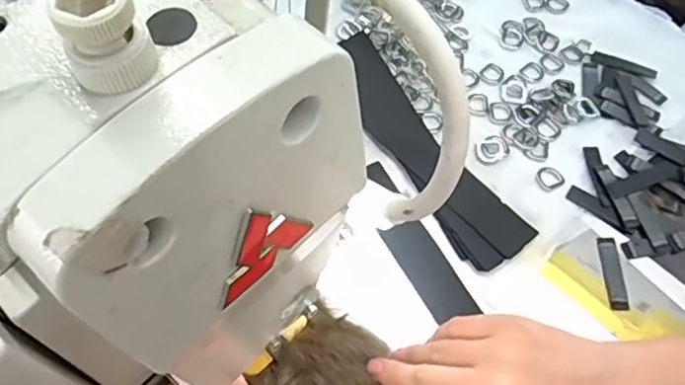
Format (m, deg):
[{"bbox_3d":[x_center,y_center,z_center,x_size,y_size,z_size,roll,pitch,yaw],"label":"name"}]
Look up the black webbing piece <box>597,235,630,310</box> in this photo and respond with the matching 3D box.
[{"bbox_3d":[0.180,0.053,0.402,0.013,0.006,0.051,1,60,-1],"label":"black webbing piece"}]

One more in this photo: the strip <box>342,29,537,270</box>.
[{"bbox_3d":[0.051,-0.039,0.443,0.049,0.018,0.219,-29,67,-14],"label":"strip"}]

